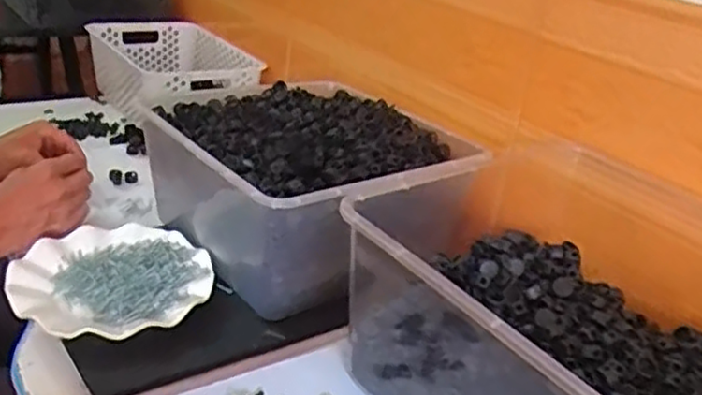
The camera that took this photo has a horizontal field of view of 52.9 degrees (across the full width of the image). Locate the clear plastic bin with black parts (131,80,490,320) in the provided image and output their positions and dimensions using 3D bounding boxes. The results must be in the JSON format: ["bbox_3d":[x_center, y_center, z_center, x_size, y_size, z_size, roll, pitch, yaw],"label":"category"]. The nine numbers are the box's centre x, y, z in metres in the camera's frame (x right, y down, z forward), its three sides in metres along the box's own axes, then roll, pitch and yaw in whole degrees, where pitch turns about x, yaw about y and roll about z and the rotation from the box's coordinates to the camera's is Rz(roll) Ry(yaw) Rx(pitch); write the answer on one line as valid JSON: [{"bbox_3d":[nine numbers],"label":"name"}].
[{"bbox_3d":[-0.060,-0.029,0.803,0.302,0.141,0.289,-18,36,-42],"label":"clear plastic bin with black parts"}]

